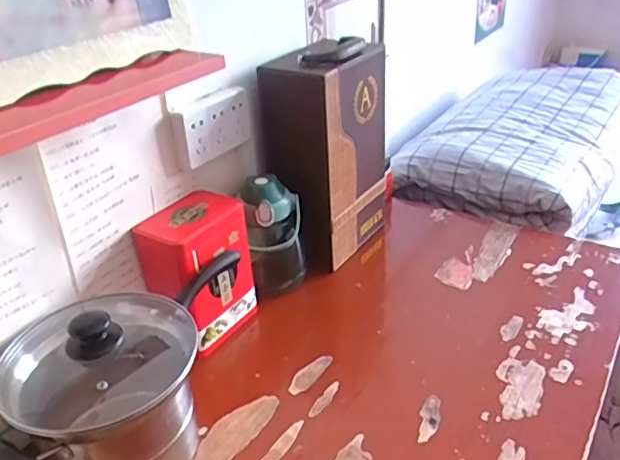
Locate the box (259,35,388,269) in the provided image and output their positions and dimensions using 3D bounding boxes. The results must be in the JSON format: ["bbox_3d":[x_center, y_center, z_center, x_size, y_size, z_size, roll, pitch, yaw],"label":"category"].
[{"bbox_3d":[0.035,-0.125,1.016,0.126,0.371,0.217,16,36,31],"label":"box"}]

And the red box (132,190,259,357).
[{"bbox_3d":[-0.161,0.069,0.866,0.101,0.212,0.138,16,36,30],"label":"red box"}]

